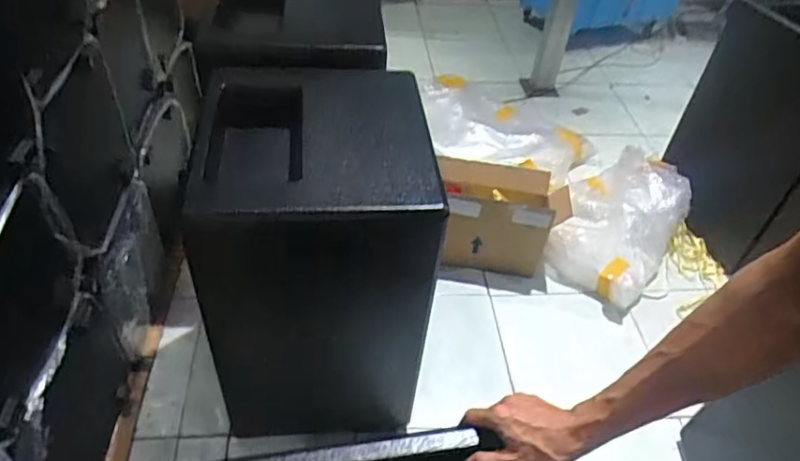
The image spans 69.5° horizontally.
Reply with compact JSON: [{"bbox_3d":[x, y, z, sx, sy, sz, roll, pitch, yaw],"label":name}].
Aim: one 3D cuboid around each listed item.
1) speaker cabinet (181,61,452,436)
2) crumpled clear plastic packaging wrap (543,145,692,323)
[{"bbox_3d":[-0.162,0.066,1.185,0.406,0.649,0.411,-1,45,-8],"label":"speaker cabinet"},{"bbox_3d":[0.685,-0.033,1.850,0.365,0.213,0.643,26,48,19],"label":"crumpled clear plastic packaging wrap"}]

